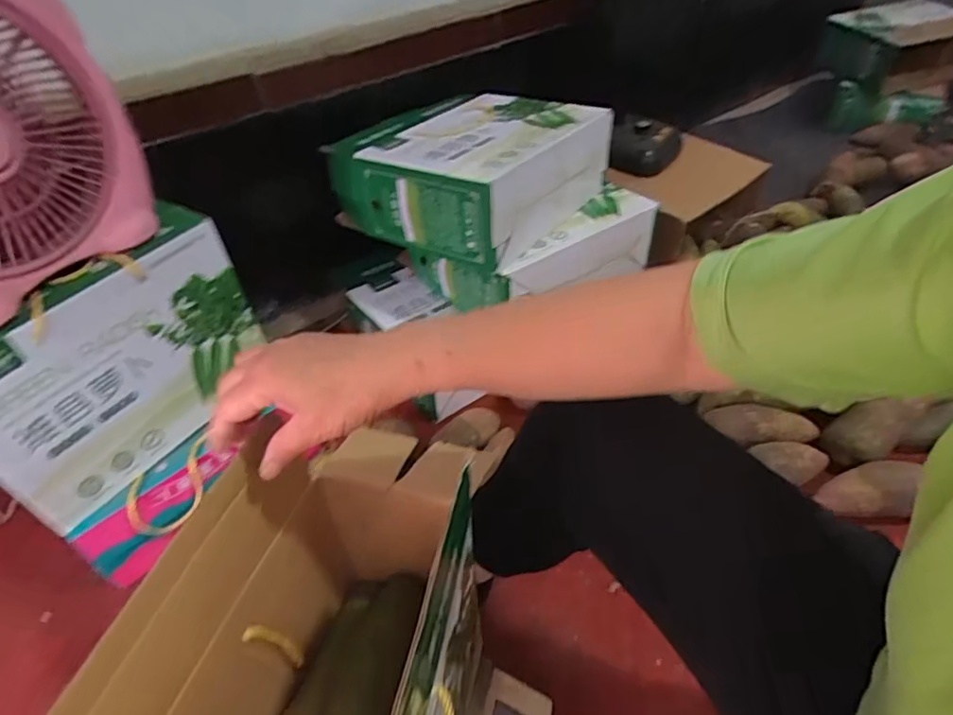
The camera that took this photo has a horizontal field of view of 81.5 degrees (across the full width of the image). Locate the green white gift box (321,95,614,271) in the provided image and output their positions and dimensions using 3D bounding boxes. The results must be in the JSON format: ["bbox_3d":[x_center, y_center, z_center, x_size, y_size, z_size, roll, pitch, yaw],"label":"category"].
[{"bbox_3d":[-0.009,-0.329,0.927,0.339,0.140,0.358,24,51,26],"label":"green white gift box"}]

